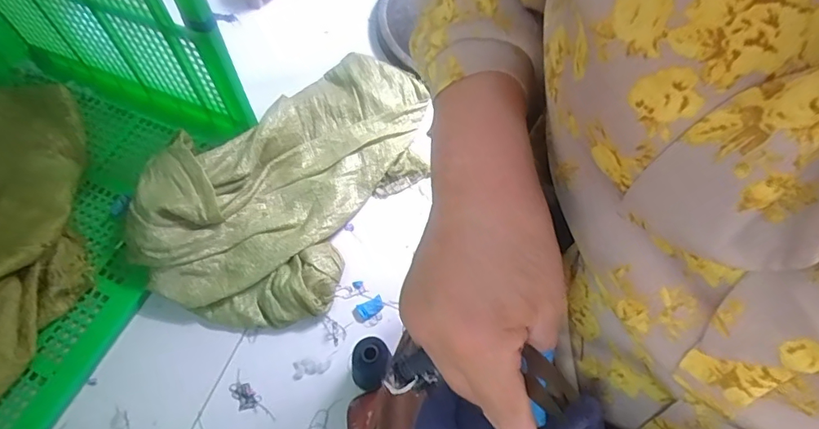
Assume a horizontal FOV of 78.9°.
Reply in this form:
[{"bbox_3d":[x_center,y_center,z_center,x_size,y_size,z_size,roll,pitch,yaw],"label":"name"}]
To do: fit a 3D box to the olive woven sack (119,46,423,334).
[{"bbox_3d":[-0.196,-0.077,0.882,0.337,0.127,0.572,30,65,15],"label":"olive woven sack"}]

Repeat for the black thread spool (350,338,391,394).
[{"bbox_3d":[-0.058,0.220,0.724,0.058,0.109,0.055,0,62,0],"label":"black thread spool"}]

